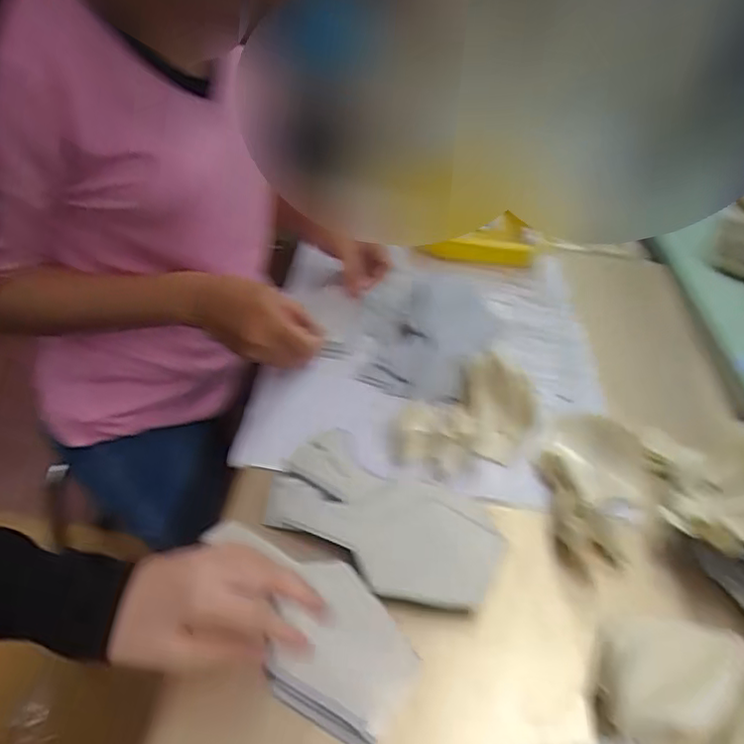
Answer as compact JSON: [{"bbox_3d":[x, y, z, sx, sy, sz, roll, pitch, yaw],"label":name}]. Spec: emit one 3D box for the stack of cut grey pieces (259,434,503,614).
[{"bbox_3d":[0.011,0.124,0.540,0.197,0.015,0.120,25,41,17],"label":"stack of cut grey pieces"}]

